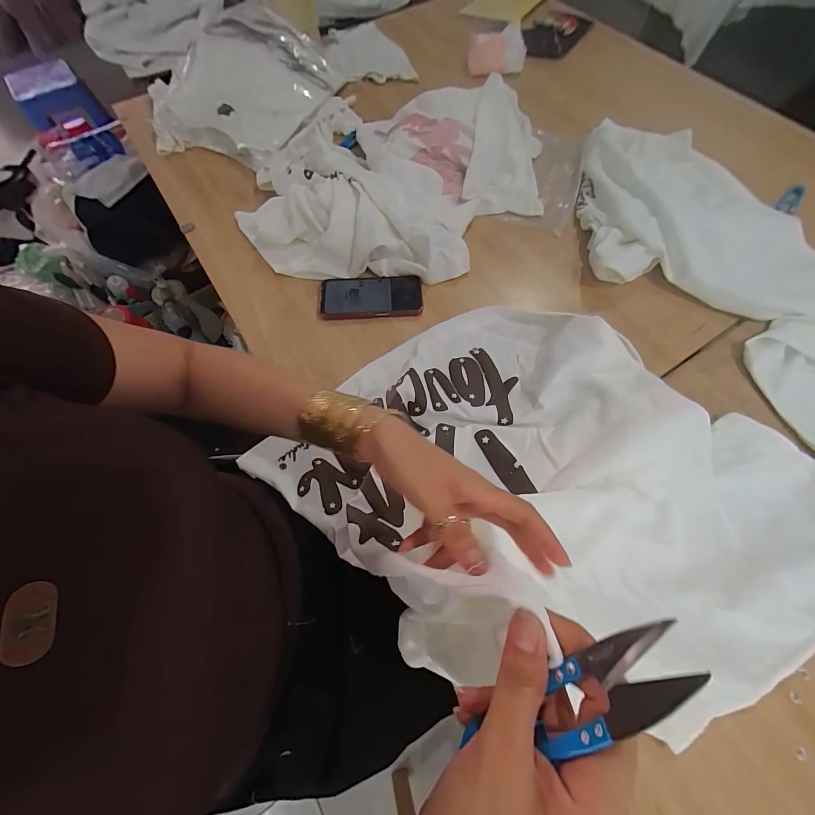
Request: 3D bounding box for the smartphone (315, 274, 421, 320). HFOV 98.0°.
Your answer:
[{"bbox_3d":[-0.061,-0.177,0.563,0.164,0.012,0.075,-3,67,0],"label":"smartphone"}]

